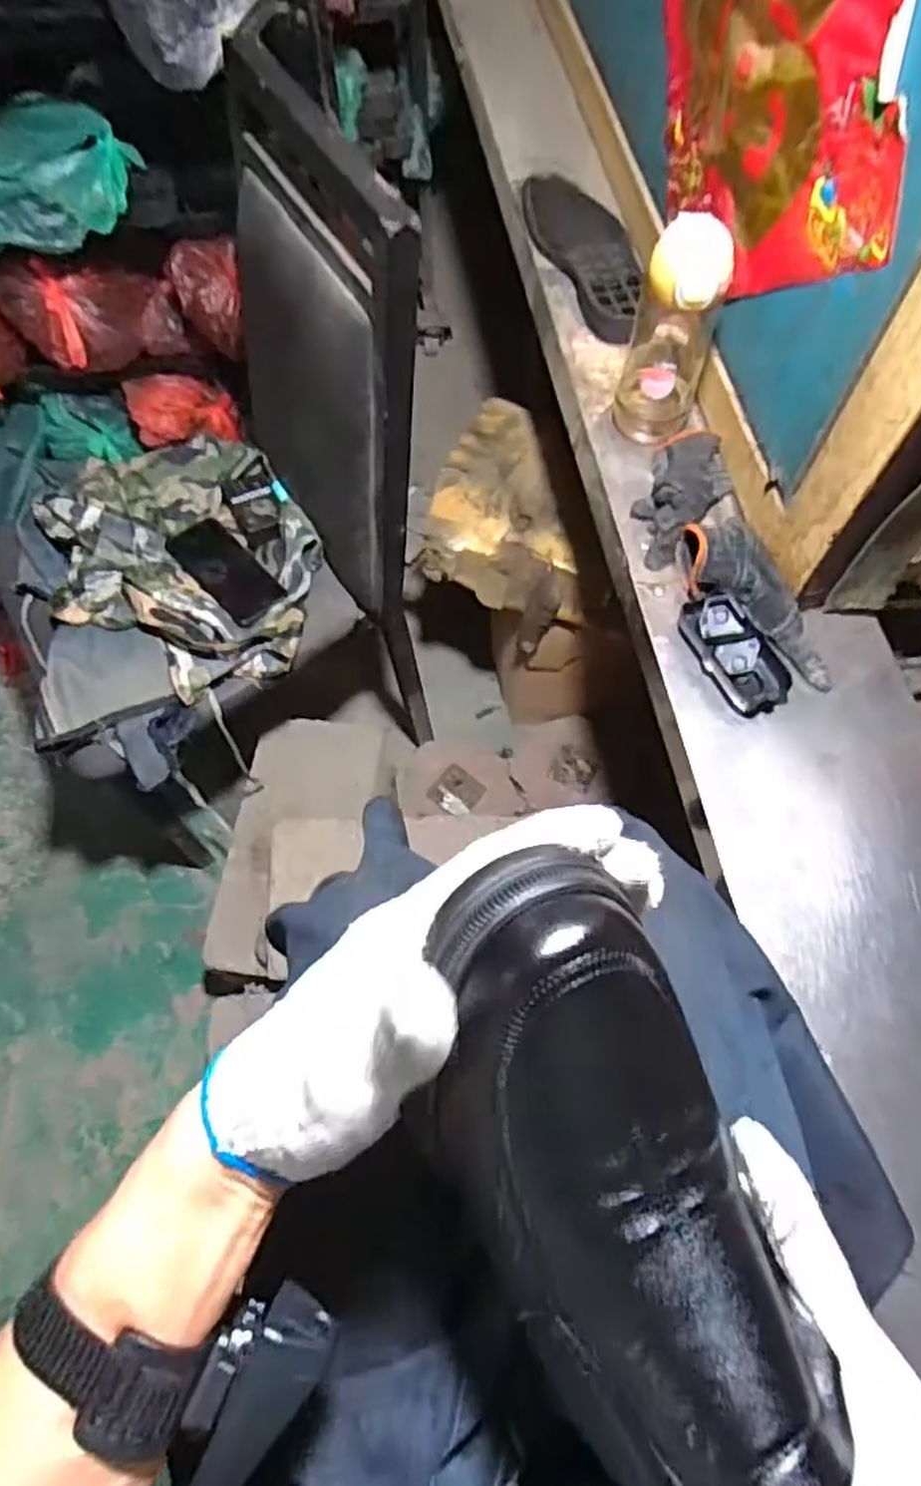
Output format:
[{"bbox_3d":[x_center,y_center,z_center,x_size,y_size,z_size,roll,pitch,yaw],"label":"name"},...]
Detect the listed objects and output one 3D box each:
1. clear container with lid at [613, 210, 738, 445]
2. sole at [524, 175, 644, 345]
[{"bbox_3d":[0.194,-0.369,0.717,0.072,0.204,0.070,16,66,8],"label":"clear container with lid"},{"bbox_3d":[0.153,-0.587,0.903,0.100,0.033,0.305,-14,66,-6],"label":"sole"}]

